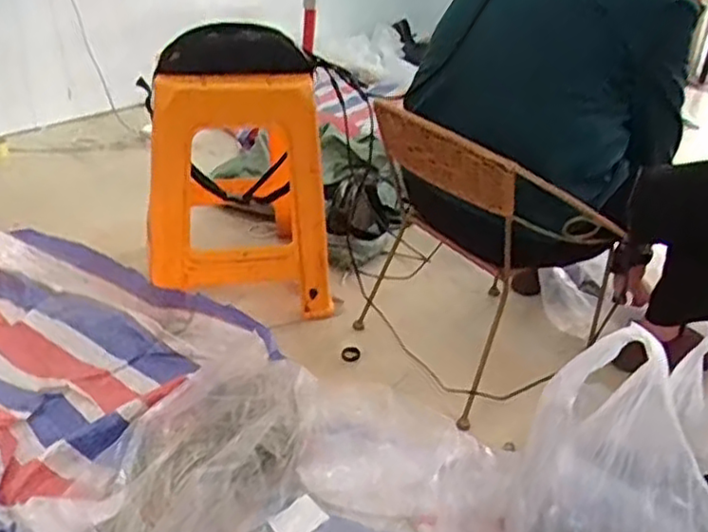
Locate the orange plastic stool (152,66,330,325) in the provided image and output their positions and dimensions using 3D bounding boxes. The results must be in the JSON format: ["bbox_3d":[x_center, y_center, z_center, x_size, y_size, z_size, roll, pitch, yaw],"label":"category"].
[{"bbox_3d":[-0.229,-0.191,1.486,0.357,0.467,0.410,1,29,-8],"label":"orange plastic stool"}]

